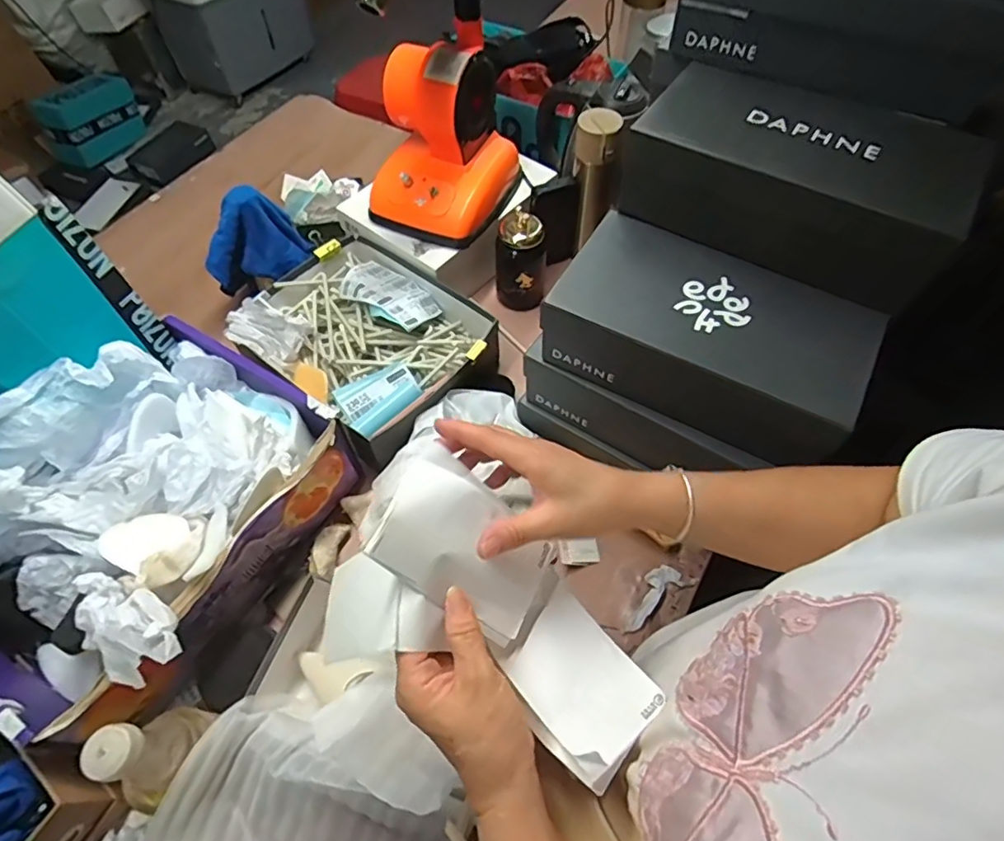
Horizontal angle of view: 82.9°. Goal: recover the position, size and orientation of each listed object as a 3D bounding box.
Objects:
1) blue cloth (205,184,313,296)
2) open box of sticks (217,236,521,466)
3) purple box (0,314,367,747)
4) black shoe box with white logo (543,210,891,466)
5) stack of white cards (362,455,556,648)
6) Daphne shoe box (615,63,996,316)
[{"bbox_3d":[-0.365,-0.259,0.833,0.144,0.122,0.070,-35,64,-18],"label":"blue cloth"},{"bbox_3d":[-0.192,-0.117,0.819,0.335,0.098,0.276,38,67,21],"label":"open box of sticks"},{"bbox_3d":[-0.386,0.095,0.619,0.314,0.185,0.398,25,63,15],"label":"purple box"},{"bbox_3d":[0.206,-0.088,0.577,0.283,0.098,0.147,27,63,17],"label":"black shoe box with white logo"},{"bbox_3d":[-0.023,0.088,0.386,0.131,0.010,0.078,43,62,-25],"label":"stack of white cards"},{"bbox_3d":[0.287,-0.239,0.564,0.286,0.095,0.177,29,64,17],"label":"Daphne shoe box"}]

